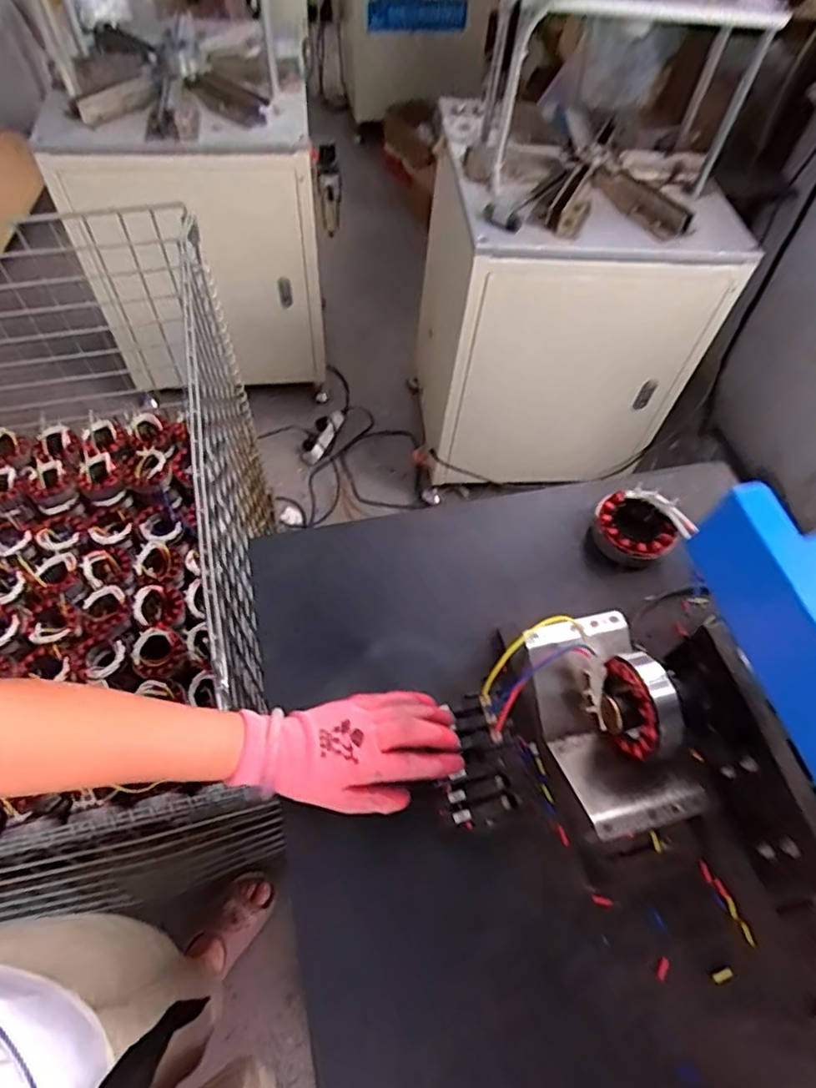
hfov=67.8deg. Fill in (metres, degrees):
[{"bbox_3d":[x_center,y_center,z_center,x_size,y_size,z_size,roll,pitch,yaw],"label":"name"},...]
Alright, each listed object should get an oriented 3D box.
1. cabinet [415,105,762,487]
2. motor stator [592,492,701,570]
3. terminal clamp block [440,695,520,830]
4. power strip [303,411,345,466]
[{"bbox_3d":[0.331,-0.541,1.456,0.538,0.624,0.512,-5,58,-7],"label":"cabinet"},{"bbox_3d":[0.250,-0.018,0.675,0.085,0.037,0.089,-25,63,-18],"label":"motor stator"},{"bbox_3d":[0.062,0.190,0.531,0.055,0.026,0.106,2,70,-3],"label":"terminal clamp block"},{"bbox_3d":[-0.238,-0.314,1.748,0.074,0.064,0.195,23,59,10],"label":"power strip"}]

